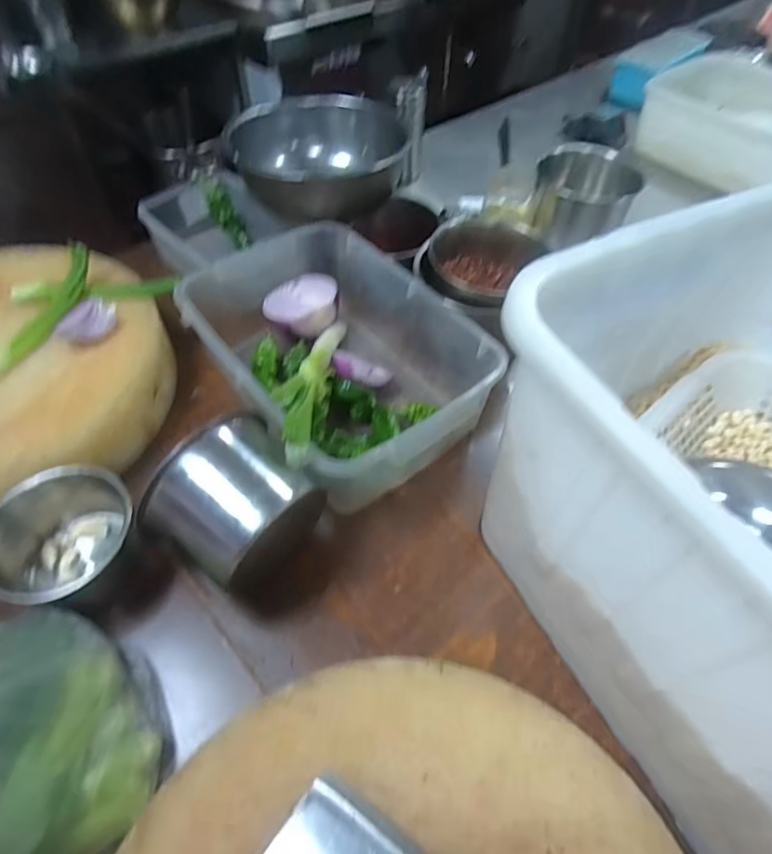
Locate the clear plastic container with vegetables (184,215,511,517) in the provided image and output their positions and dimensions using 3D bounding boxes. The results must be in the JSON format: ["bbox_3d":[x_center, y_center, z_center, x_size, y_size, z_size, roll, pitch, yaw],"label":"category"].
[{"bbox_3d":[-0.063,-0.088,0.658,0.266,0.127,0.366,-29,59,-23],"label":"clear plastic container with vegetables"}]

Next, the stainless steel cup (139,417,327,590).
[{"bbox_3d":[-0.137,0.085,0.513,0.114,0.140,0.129,32,57,20],"label":"stainless steel cup"}]

